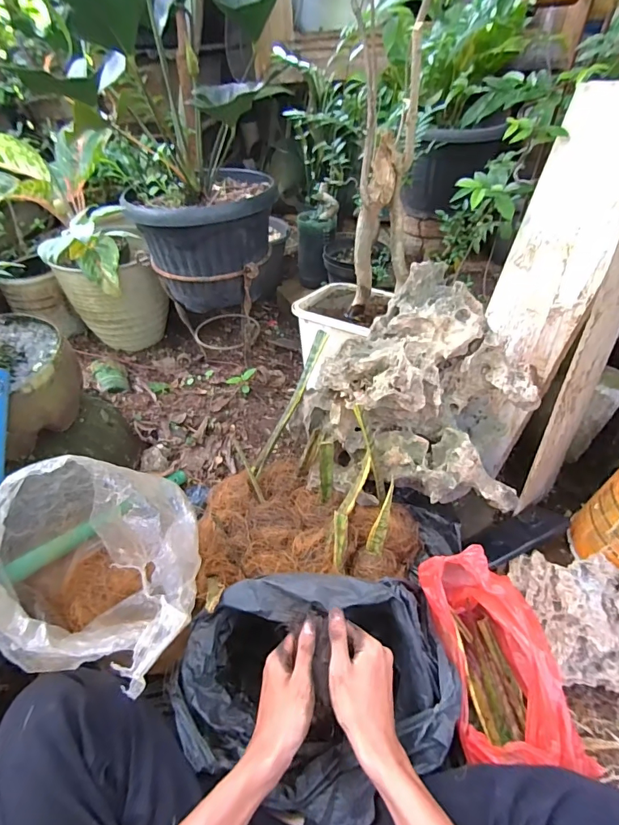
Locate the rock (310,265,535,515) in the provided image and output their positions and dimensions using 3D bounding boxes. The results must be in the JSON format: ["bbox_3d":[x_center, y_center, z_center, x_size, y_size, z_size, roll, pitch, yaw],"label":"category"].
[{"bbox_3d":[0.151,-0.024,0.635,0.329,0.263,0.233,6,45,9],"label":"rock"}]

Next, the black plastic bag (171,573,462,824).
[{"bbox_3d":[0.011,0.334,0.497,0.322,0.140,0.227,-3,44,-1],"label":"black plastic bag"}]

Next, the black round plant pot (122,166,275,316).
[{"bbox_3d":[-0.198,-0.338,0.837,0.259,0.194,0.217,-10,45,-8],"label":"black round plant pot"}]

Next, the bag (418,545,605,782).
[{"bbox_3d":[0.233,0.302,0.517,0.131,0.162,0.223,-8,44,-6],"label":"bag"}]

